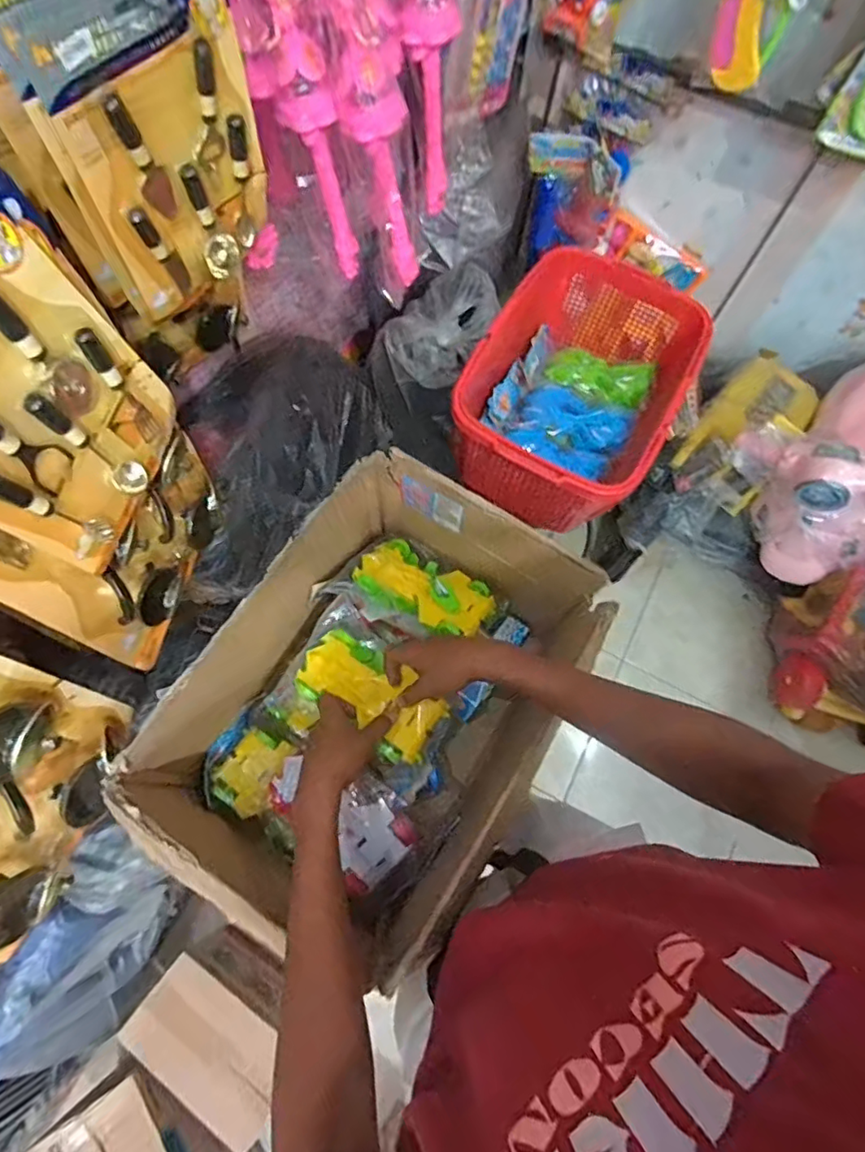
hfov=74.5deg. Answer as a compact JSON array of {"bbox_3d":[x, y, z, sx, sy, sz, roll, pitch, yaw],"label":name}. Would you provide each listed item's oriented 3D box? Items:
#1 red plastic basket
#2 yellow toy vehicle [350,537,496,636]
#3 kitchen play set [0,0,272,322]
[{"bbox_3d":[0.223,-0.288,0.904,0.285,0.177,0.404,27,69,8],"label":"red plastic basket"},{"bbox_3d":[-0.012,0.015,0.708,0.170,0.042,0.087,31,69,10],"label":"yellow toy vehicle"},{"bbox_3d":[-0.257,-0.422,0.562,0.045,0.254,0.205,28,69,8],"label":"kitchen play set"}]

